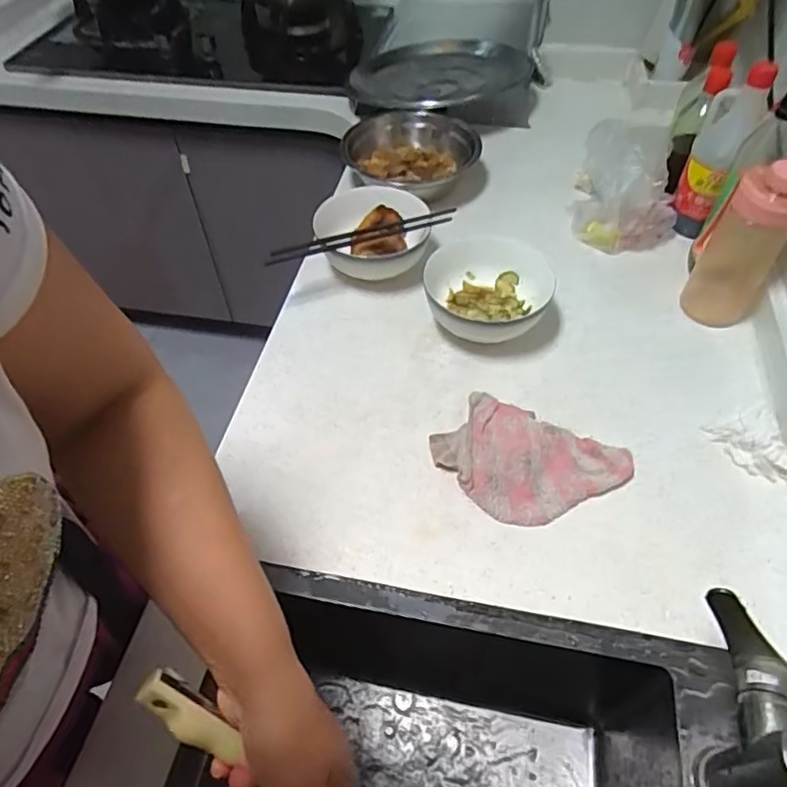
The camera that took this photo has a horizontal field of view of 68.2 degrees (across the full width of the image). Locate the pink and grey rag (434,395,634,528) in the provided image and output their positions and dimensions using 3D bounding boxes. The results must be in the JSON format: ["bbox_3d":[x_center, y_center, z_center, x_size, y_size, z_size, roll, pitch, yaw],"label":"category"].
[{"bbox_3d":[0.131,0.068,0.582,0.179,0.035,0.120,26,57,19],"label":"pink and grey rag"}]

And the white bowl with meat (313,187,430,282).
[{"bbox_3d":[-0.029,-0.206,0.763,0.139,0.074,0.140,0,52,0],"label":"white bowl with meat"}]

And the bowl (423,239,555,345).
[{"bbox_3d":[0.109,-0.110,0.695,0.139,0.070,0.133,0,52,0],"label":"bowl"}]

